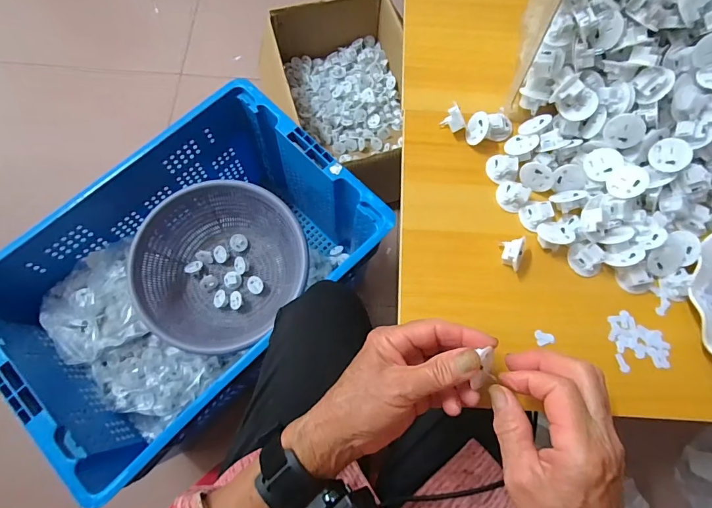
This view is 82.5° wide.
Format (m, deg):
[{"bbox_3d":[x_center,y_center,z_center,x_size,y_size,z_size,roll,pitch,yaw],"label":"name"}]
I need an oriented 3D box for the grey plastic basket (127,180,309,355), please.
[{"bbox_3d":[-0.239,0.020,0.744,0.287,0.129,0.253,-28,75,-10],"label":"grey plastic basket"}]

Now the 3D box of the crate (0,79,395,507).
[{"bbox_3d":[-0.278,0.045,0.756,0.387,0.285,0.570,43,76,11],"label":"crate"}]

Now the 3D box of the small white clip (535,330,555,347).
[{"bbox_3d":[0.170,0.075,0.366,0.017,0.004,0.014,-9,73,-4],"label":"small white clip"}]

